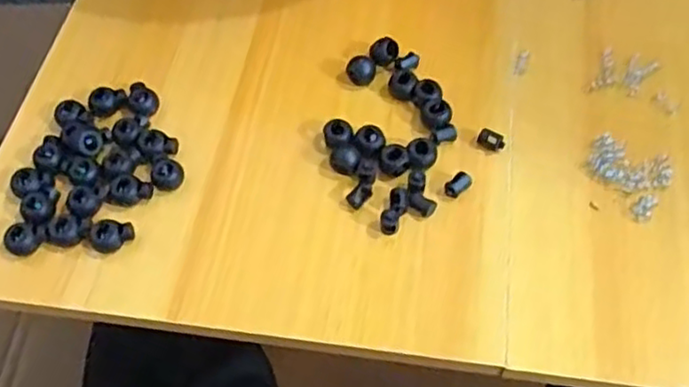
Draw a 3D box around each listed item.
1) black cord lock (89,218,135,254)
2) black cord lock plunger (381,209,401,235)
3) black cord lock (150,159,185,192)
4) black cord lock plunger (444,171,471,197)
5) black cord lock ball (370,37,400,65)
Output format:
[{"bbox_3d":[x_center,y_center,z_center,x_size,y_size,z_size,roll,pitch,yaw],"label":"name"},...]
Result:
[{"bbox_3d":[-0.123,0.022,0.352,0.022,0.012,0.017,-34,62,-17],"label":"black cord lock"},{"bbox_3d":[0.024,0.014,0.347,0.010,0.016,0.009,1,58,4],"label":"black cord lock plunger"},{"bbox_3d":[-0.099,-0.010,0.373,0.018,0.012,0.014,-25,60,-12],"label":"black cord lock"},{"bbox_3d":[0.061,-0.005,0.361,0.014,0.007,0.009,-37,63,-18],"label":"black cord lock plunger"},{"bbox_3d":[0.024,-0.084,0.407,0.017,0.015,0.017,-1,58,2],"label":"black cord lock ball"}]

